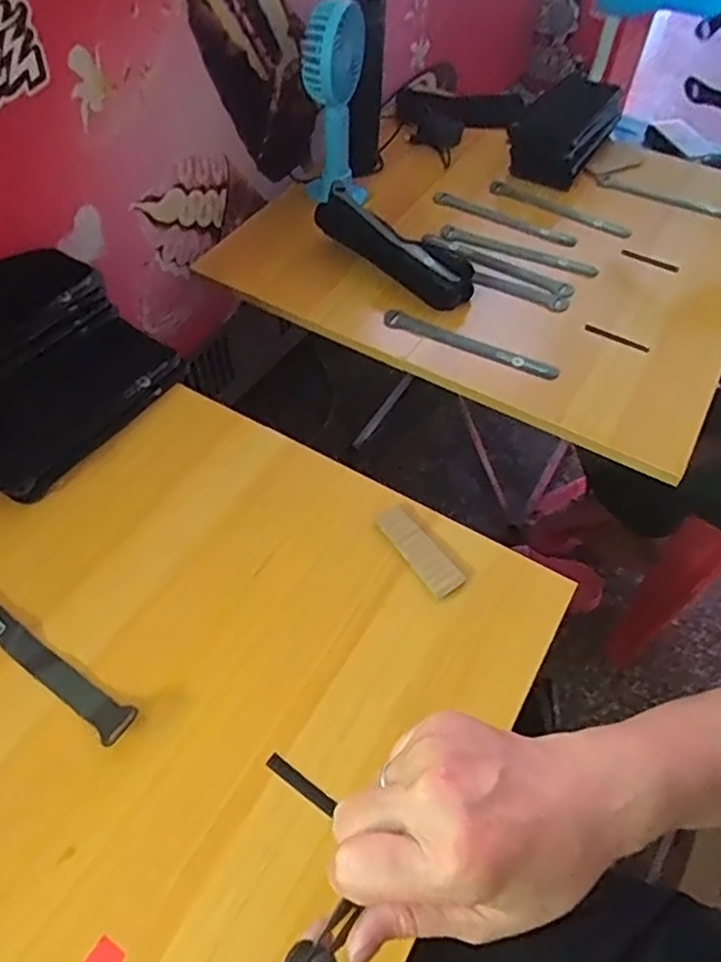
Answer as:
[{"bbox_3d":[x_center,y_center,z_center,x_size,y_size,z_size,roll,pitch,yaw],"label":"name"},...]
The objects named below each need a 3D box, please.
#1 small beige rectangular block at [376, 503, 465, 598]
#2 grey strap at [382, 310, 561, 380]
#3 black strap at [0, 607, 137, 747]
[{"bbox_3d":[0.046,0.054,0.501,0.026,0.005,0.082,-31,60,-21],"label":"small beige rectangular block"},{"bbox_3d":[0.118,-0.149,0.697,0.194,0.013,0.020,21,56,13],"label":"grey strap"},{"bbox_3d":[-0.227,0.118,0.447,0.185,0.015,0.024,31,59,20],"label":"black strap"}]

